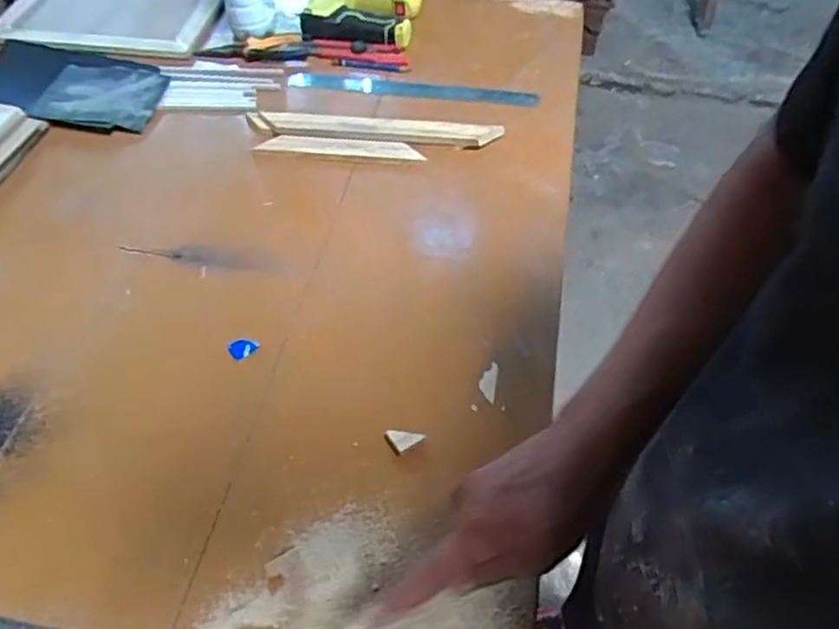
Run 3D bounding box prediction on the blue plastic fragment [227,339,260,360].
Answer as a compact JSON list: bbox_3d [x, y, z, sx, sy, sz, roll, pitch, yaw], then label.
[{"bbox_3d":[-0.162,0.030,0.634,0.027,0.005,0.020,-24,57,-20],"label":"blue plastic fragment"}]

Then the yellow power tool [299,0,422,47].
[{"bbox_3d":[-0.079,-0.427,0.959,0.153,0.046,0.141,6,52,2],"label":"yellow power tool"}]

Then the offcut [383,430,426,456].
[{"bbox_3d":[-0.013,0.101,0.569,0.027,0.007,0.024,-26,58,-21],"label":"offcut"}]

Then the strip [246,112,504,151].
[{"bbox_3d":[-0.056,-0.222,0.829,0.305,0.019,0.037,4,52,1],"label":"strip"}]

